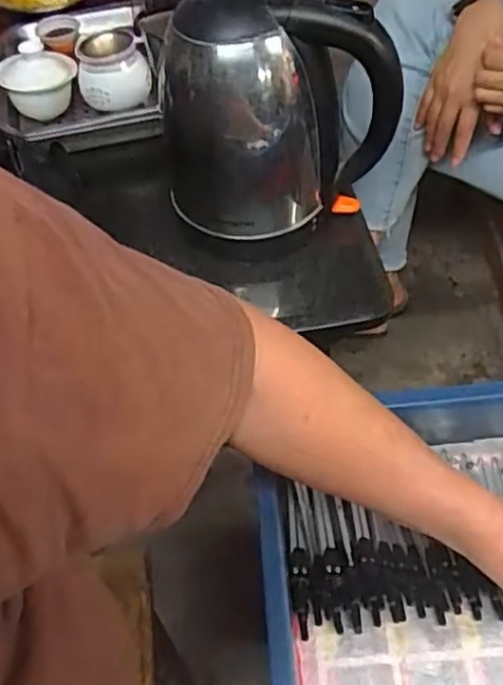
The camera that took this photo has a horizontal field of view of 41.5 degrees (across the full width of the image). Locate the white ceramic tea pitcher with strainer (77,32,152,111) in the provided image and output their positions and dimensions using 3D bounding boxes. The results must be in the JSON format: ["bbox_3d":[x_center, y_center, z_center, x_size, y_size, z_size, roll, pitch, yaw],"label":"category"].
[{"bbox_3d":[-0.151,-0.296,0.725,0.075,0.058,0.064,-13,52,-5],"label":"white ceramic tea pitcher with strainer"}]

